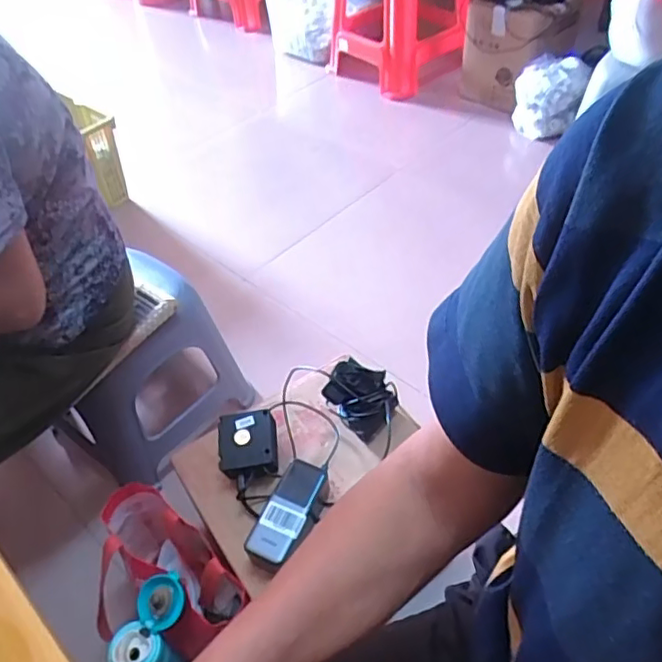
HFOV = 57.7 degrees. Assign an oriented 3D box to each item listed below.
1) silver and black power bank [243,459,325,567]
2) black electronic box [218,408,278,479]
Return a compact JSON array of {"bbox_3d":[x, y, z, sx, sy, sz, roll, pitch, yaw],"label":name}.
[{"bbox_3d":[-0.053,0.221,0.739,0.053,0.027,0.131,17,51,20],"label":"silver and black power bank"},{"bbox_3d":[-0.111,0.153,0.813,0.077,0.036,0.080,-9,63,4],"label":"black electronic box"}]

